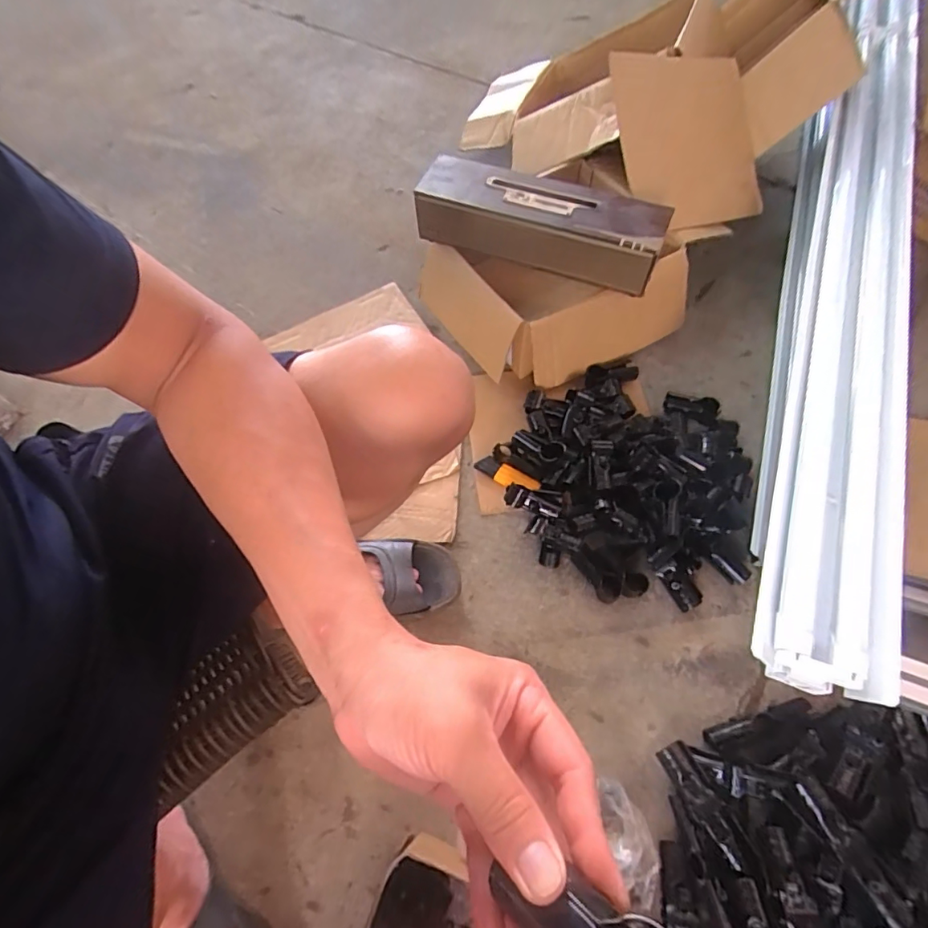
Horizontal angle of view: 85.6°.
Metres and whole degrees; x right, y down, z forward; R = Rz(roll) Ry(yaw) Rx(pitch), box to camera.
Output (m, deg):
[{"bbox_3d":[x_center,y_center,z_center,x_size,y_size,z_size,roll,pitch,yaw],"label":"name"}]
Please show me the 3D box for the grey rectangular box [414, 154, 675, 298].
[{"bbox_3d":[0.111,-0.374,0.770,0.379,0.084,0.108,22,65,13],"label":"grey rectangular box"}]

